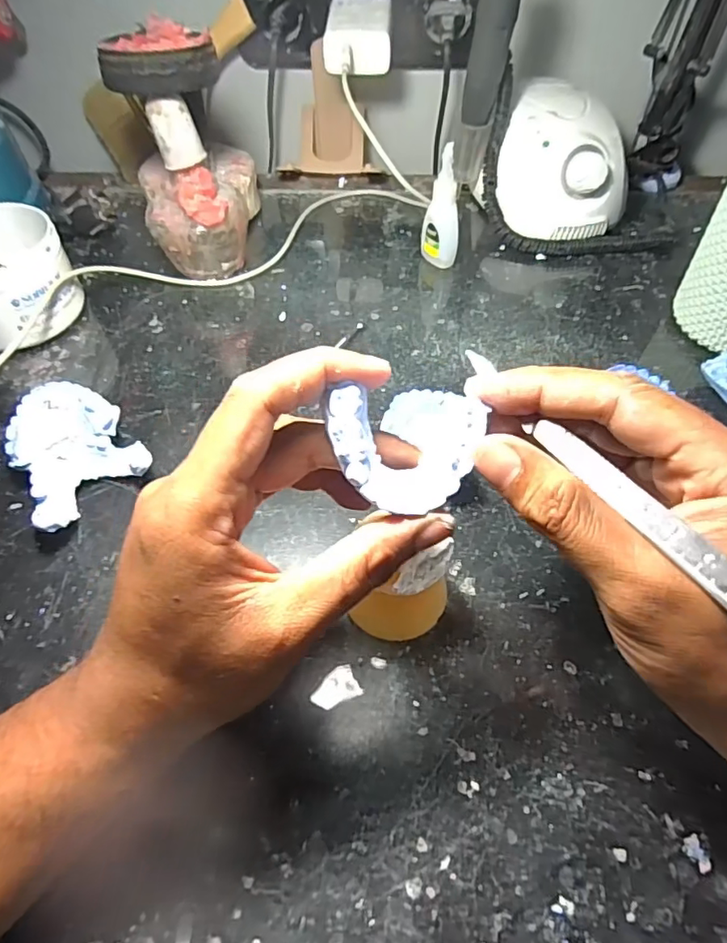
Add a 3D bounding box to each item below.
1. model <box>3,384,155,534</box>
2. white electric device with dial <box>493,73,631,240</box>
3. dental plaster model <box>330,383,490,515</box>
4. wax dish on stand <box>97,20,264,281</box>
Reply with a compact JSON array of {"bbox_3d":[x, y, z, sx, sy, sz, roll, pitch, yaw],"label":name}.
[{"bbox_3d":[-0.171,-0.013,0.326,0.065,0.024,0.097,-33,61,-21],"label":"model"},{"bbox_3d":[0.169,-0.254,0.465,0.106,0.083,0.113,17,56,12],"label":"white electric device with dial"},{"bbox_3d":[0.011,-0.009,0.193,0.051,0.019,0.042,19,83,-6],"label":"dental plaster model"},{"bbox_3d":[-0.123,-0.224,0.405,0.080,0.148,0.092,-12,55,-8],"label":"wax dish on stand"}]

